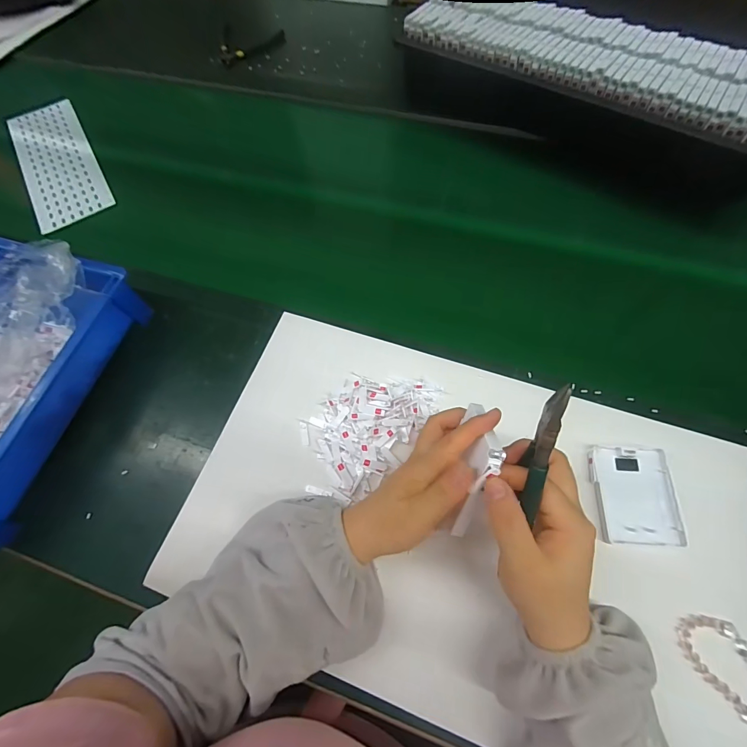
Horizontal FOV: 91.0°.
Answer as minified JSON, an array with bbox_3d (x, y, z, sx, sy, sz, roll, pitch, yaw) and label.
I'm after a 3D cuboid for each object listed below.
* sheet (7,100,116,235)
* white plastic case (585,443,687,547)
[{"bbox_3d":[-0.514,-0.345,0.597,0.106,0.006,0.299,-29,69,-13],"label":"sheet"},{"bbox_3d":[0.243,0.113,0.345,0.069,0.013,0.085,1,67,4],"label":"white plastic case"}]

